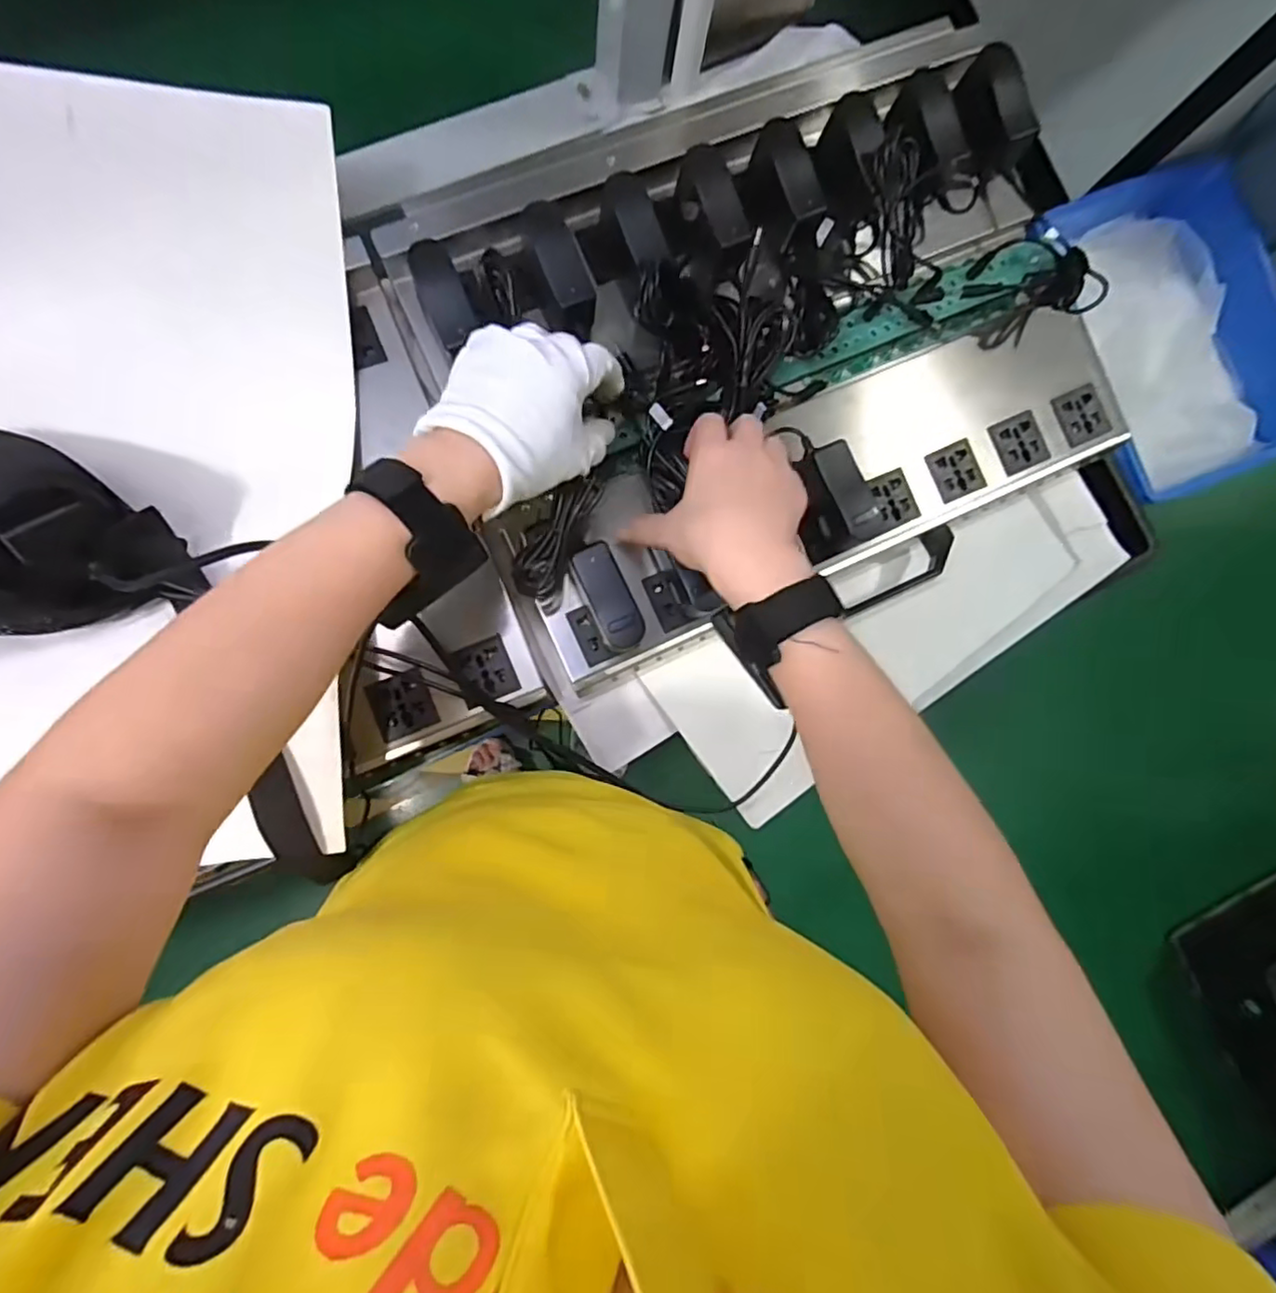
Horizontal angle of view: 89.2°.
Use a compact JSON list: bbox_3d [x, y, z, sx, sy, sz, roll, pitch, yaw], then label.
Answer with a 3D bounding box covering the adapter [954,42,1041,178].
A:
[{"bbox_3d":[0.271,-0.405,0.488,0.048,0.032,0.074,-17,89,-8],"label":"adapter"}]

